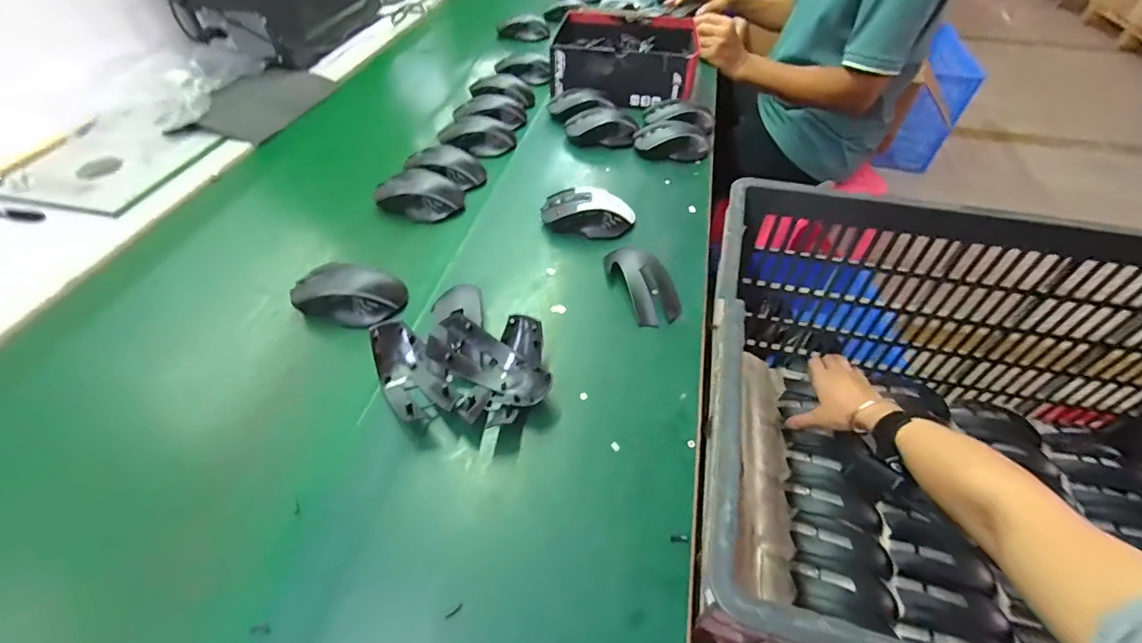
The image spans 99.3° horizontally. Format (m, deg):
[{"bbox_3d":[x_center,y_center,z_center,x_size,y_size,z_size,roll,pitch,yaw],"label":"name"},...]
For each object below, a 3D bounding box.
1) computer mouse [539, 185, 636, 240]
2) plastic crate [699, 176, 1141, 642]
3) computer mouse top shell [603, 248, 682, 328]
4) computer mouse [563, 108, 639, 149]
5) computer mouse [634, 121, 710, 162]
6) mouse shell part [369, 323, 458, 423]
[{"bbox_3d":[0.022,-0.139,0.614,0.118,0.036,0.058,3,48,1],"label":"computer mouse"},{"bbox_3d":[0.454,0.158,0.491,0.657,0.318,0.467,11,49,8],"label":"plastic crate"},{"bbox_3d":[0.082,-0.046,0.538,0.056,0.026,0.109,-16,51,-16],"label":"computer mouse top shell"},{"bbox_3d":[0.049,-0.310,0.761,0.108,0.036,0.074,6,48,3],"label":"computer mouse"},{"bbox_3d":[0.156,-0.274,0.734,0.118,0.037,0.061,2,48,0],"label":"computer mouse"},{"bbox_3d":[-0.149,0.049,0.449,0.051,0.031,0.111,-31,56,-26],"label":"mouse shell part"}]

